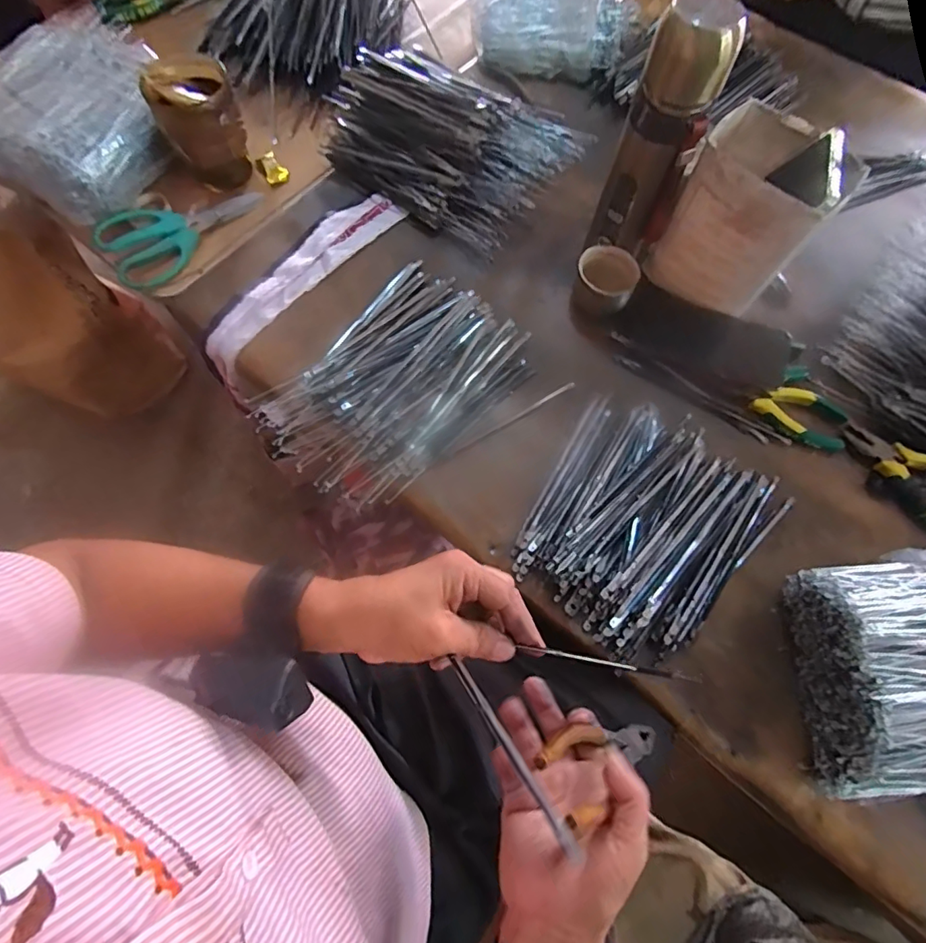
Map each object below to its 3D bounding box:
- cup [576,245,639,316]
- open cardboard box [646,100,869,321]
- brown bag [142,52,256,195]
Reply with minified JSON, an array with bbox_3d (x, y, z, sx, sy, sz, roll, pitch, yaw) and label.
[{"bbox_3d":[0.152,-0.202,0.552,0.059,0.049,0.056,1,71,-2],"label":"cup"},{"bbox_3d":[0.271,-0.241,0.501,0.121,0.156,0.099,37,74,10],"label":"open cardboard box"},{"bbox_3d":[-0.297,-0.397,0.587,0.085,0.113,0.093,-21,71,-8],"label":"brown bag"}]

